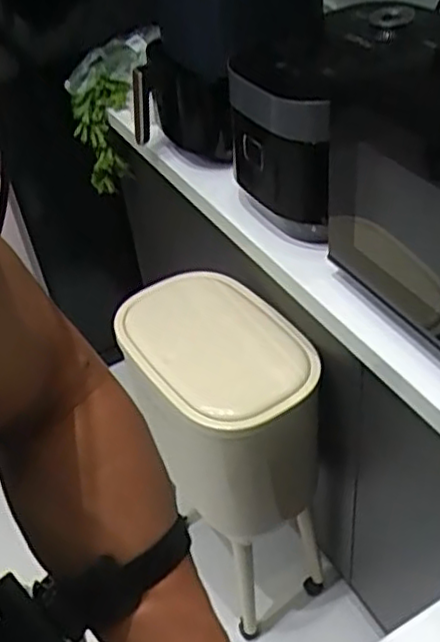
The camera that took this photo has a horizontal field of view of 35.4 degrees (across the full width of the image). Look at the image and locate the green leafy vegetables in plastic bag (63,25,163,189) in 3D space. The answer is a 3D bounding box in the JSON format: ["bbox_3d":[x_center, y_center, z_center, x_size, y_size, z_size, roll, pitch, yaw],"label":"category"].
[{"bbox_3d":[-0.209,-0.392,1.284,0.121,0.297,0.095,23,22,29],"label":"green leafy vegetables in plastic bag"}]

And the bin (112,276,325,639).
[{"bbox_3d":[-0.002,0.157,1.102,0.237,0.351,0.345,-27,45,-20],"label":"bin"}]

